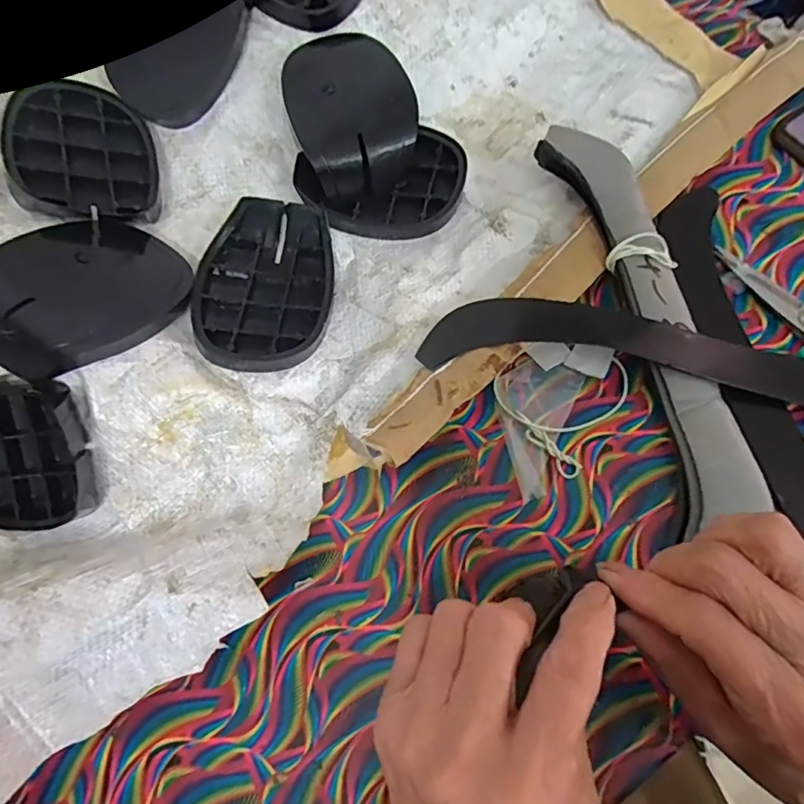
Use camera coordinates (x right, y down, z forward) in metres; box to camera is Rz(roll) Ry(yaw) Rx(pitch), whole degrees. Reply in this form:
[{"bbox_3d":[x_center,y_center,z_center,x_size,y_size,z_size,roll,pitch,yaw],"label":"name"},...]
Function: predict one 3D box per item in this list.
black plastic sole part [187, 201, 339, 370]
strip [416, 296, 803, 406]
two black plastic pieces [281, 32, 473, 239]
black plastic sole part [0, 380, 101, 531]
[{"bbox_3d":[-0.092,-0.079,0.352,0.083,0.030,0.117,-1,70,3],"label":"black plastic sole part"},{"bbox_3d":[0.165,-0.028,0.326,0.295,0.024,0.069,9,71,7],"label":"strip"},{"bbox_3d":[-0.019,-0.197,0.374,0.120,0.048,0.143,-9,70,1],"label":"two black plastic pieces"},{"bbox_3d":[-0.234,0.034,0.314,0.104,0.018,0.087,-6,101,11],"label":"black plastic sole part"}]

